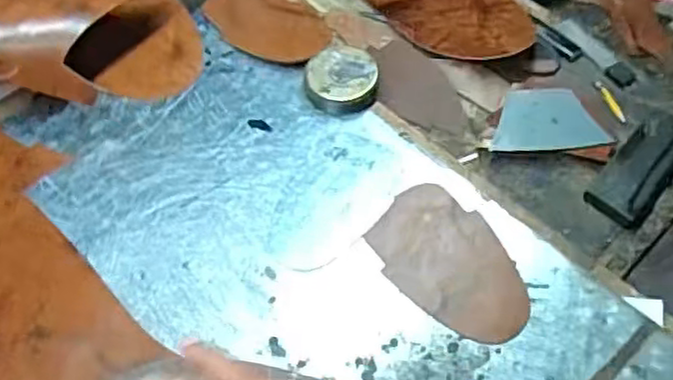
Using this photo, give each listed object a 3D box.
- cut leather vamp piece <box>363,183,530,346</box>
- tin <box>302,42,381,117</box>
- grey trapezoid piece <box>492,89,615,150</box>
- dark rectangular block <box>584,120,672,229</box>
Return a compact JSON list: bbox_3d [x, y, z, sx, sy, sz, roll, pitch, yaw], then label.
[{"bbox_3d":[0.104,0.064,0.619,0.102,0.004,0.157,-41,62,-20],"label":"cut leather vamp piece"},{"bbox_3d":[0.005,-0.118,0.732,0.075,0.030,0.074,1,58,-2],"label":"tin"},{"bbox_3d":[0.219,-0.073,0.720,0.114,0.005,0.064,-3,79,0],"label":"grey trapezoid piece"},{"bbox_3d":[0.310,-0.021,0.701,0.057,0.017,0.152,37,63,19],"label":"dark rectangular block"}]

